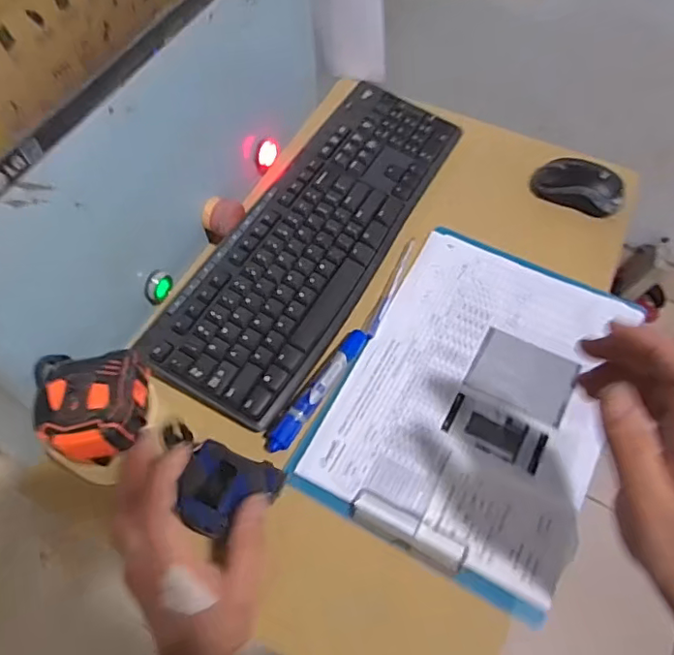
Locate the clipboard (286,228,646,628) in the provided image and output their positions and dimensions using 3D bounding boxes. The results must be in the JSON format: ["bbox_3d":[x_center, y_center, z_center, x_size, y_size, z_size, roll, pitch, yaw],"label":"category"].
[{"bbox_3d":[0.129,0.055,0.507,0.220,0.014,0.313,25,64,16],"label":"clipboard"}]

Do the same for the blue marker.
[{"bbox_3d":[-0.013,0.053,0.497,0.018,0.016,0.136,30,65,18],"label":"blue marker"}]

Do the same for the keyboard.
[{"bbox_3d":[-0.017,-0.102,0.575,0.145,0.033,0.434,24,63,15],"label":"keyboard"}]

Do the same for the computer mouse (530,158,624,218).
[{"bbox_3d":[0.268,-0.159,0.620,0.095,0.037,0.046,24,63,15],"label":"computer mouse"}]

